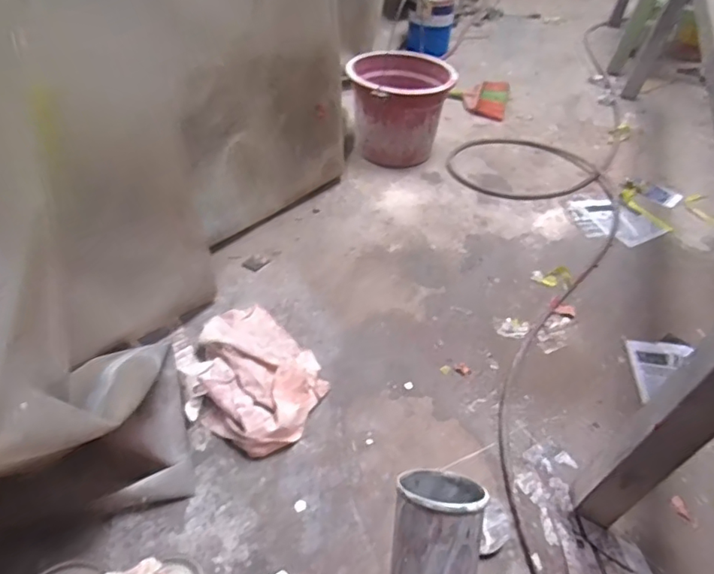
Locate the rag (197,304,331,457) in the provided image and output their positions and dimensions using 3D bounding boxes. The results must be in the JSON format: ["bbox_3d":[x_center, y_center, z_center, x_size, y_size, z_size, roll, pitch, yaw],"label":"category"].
[{"bbox_3d":[-0.166,0.130,0.902,0.196,0.045,0.314,-16,46,-21],"label":"rag"}]

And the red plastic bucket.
[{"bbox_3d":[0.108,-0.473,1.456,0.251,0.227,0.246,13,43,10],"label":"red plastic bucket"}]

